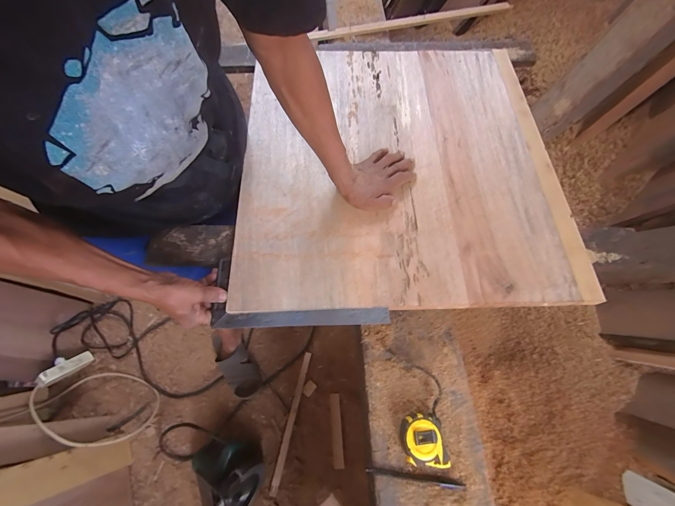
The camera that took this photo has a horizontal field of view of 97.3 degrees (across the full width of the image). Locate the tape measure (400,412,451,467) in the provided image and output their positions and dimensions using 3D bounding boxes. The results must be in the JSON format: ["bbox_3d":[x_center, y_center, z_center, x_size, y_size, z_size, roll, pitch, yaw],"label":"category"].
[{"bbox_3d":[0.133,0.292,0.464,0.065,0.033,0.074,-6,65,-1],"label":"tape measure"}]

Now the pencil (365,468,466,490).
[{"bbox_3d":[0.120,0.349,0.459,0.150,0.006,0.010,7,66,5],"label":"pencil"}]

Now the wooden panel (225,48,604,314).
[{"bbox_3d":[0.124,-0.206,0.632,0.645,0.016,0.645,-1,68,-2],"label":"wooden panel"}]

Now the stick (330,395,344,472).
[{"bbox_3d":[-0.002,0.609,1.026,0.032,0.014,0.222,-5,65,-1],"label":"stick"}]

